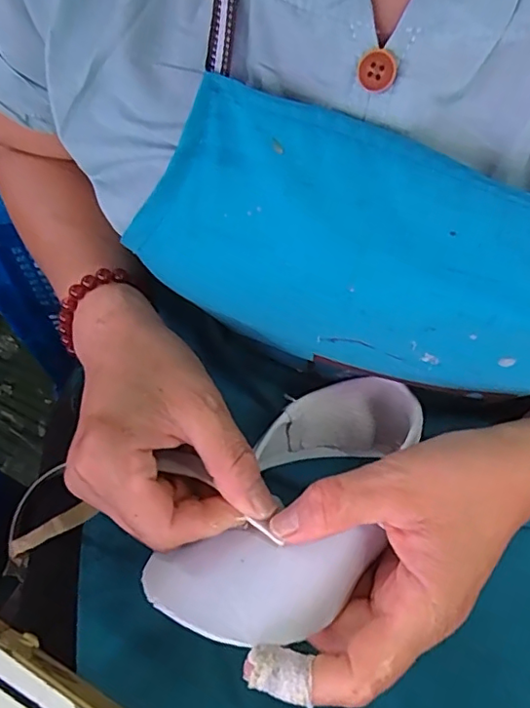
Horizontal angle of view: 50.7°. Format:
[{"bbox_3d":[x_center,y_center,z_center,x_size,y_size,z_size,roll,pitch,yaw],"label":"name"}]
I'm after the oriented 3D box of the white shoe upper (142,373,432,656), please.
[{"bbox_3d":[0.017,0.069,0.272,0.080,0.066,0.154,29,43,15],"label":"white shoe upper"}]

